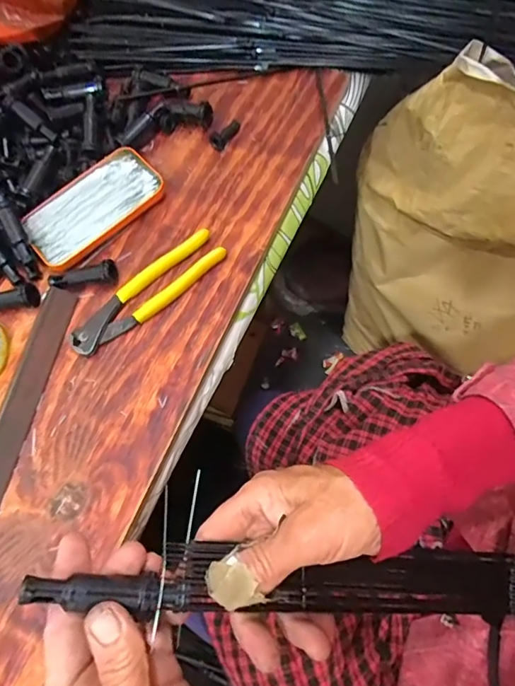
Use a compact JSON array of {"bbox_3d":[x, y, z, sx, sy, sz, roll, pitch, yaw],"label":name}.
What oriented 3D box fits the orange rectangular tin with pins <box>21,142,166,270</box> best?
[{"bbox_3d":[-0.171,-0.142,0.491,0.142,0.015,0.077,-42,69,-10],"label":"orange rectangular tin with pins"}]

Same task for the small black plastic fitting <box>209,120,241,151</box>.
[{"bbox_3d":[-0.035,-0.227,0.516,0.016,0.015,0.043,25,73,16],"label":"small black plastic fitting"}]

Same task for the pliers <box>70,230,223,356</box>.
[{"bbox_3d":[-0.104,-0.046,0.455,0.163,0.014,0.036,-40,69,-9],"label":"pliers"}]

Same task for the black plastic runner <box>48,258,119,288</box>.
[{"bbox_3d":[-0.173,-0.066,0.464,0.070,0.019,0.021,-7,68,4],"label":"black plastic runner"}]

